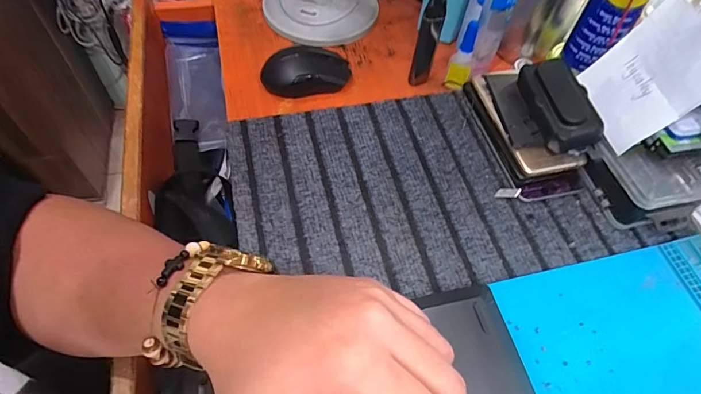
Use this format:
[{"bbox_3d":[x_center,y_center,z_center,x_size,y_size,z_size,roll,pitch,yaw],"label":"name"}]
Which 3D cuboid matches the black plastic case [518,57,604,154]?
[{"bbox_3d":[0.208,-0.097,0.427,0.051,0.035,0.109,-3,57,-7],"label":"black plastic case"}]

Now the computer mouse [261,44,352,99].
[{"bbox_3d":[-0.052,-0.149,0.494,0.097,0.033,0.057,-14,60,-12],"label":"computer mouse"}]

